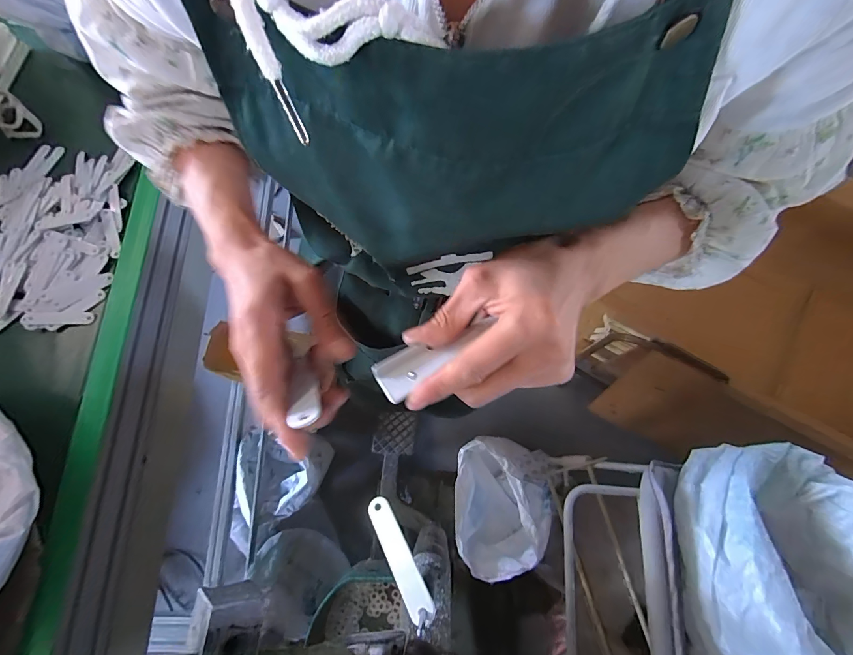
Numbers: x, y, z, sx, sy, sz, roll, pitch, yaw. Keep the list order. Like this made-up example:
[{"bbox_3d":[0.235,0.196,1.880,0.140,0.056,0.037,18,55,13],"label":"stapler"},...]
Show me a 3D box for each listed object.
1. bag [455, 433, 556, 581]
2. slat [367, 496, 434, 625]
[{"bbox_3d":[0.197,0.474,0.995,0.257,0.258,0.325,13,74,6],"label":"bag"},{"bbox_3d":[-0.022,0.166,0.272,0.019,0.004,0.083,-31,52,-7],"label":"slat"}]

